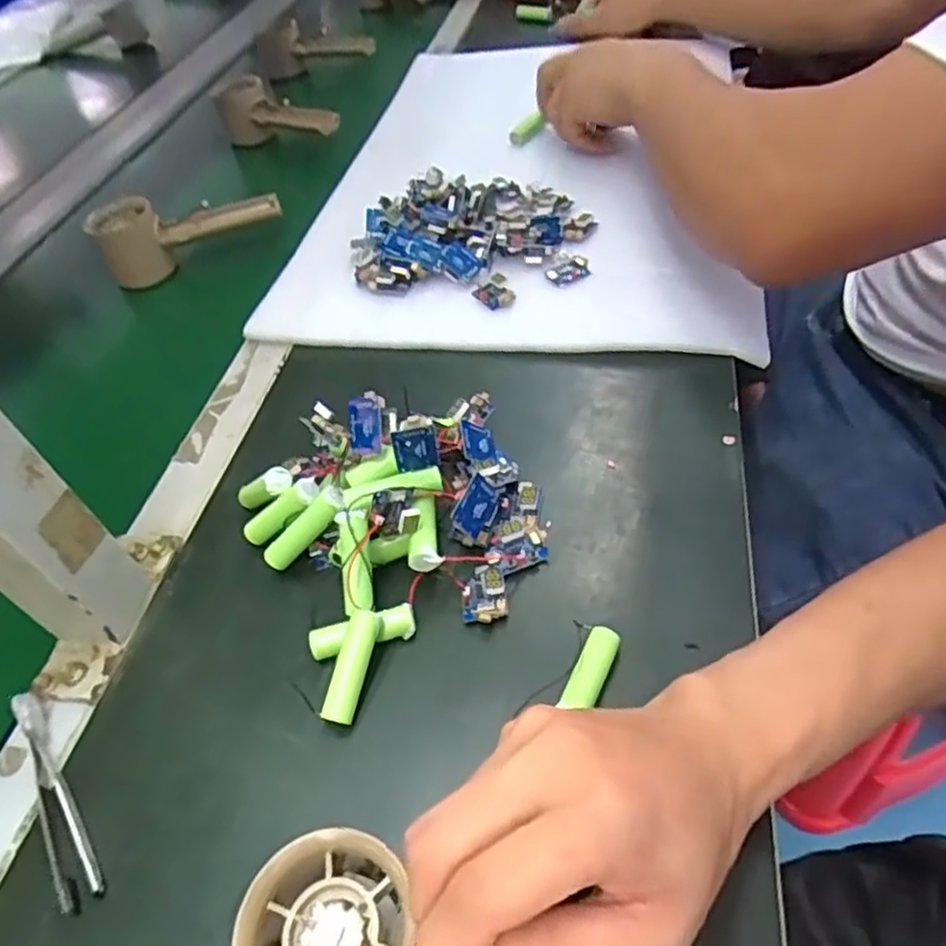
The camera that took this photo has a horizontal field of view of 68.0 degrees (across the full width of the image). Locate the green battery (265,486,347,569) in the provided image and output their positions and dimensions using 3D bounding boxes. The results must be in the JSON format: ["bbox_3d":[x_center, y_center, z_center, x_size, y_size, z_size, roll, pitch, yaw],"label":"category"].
[{"bbox_3d":[-0.087,0.027,0.357,0.054,0.012,0.015,-45,48,15],"label":"green battery"}]

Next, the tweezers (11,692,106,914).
[{"bbox_3d":[-0.182,0.137,0.304,0.017,0.013,0.102,-28,50,-19],"label":"tweezers"}]

